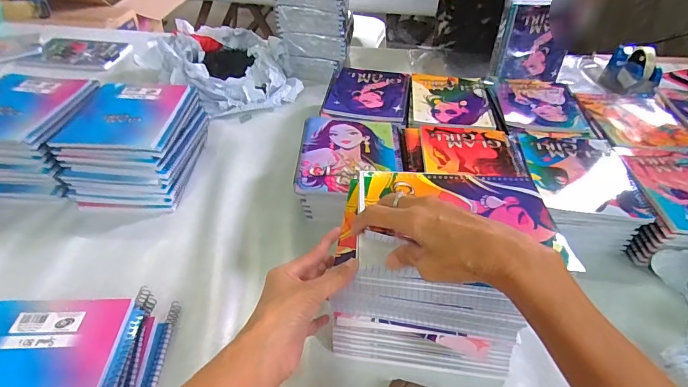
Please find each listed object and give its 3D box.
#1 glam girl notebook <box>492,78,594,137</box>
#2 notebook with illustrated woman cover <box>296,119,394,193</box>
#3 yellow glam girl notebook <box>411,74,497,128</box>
[{"bbox_3d":[0.379,-0.172,0.797,0.149,0.014,0.220,6,40,5],"label":"glam girl notebook"},{"bbox_3d":[0.006,-0.066,0.649,0.148,0.008,0.198,2,39,0],"label":"notebook with illustrated woman cover"},{"bbox_3d":[0.210,-0.188,0.806,0.148,0.006,0.219,6,40,5],"label":"yellow glam girl notebook"}]

